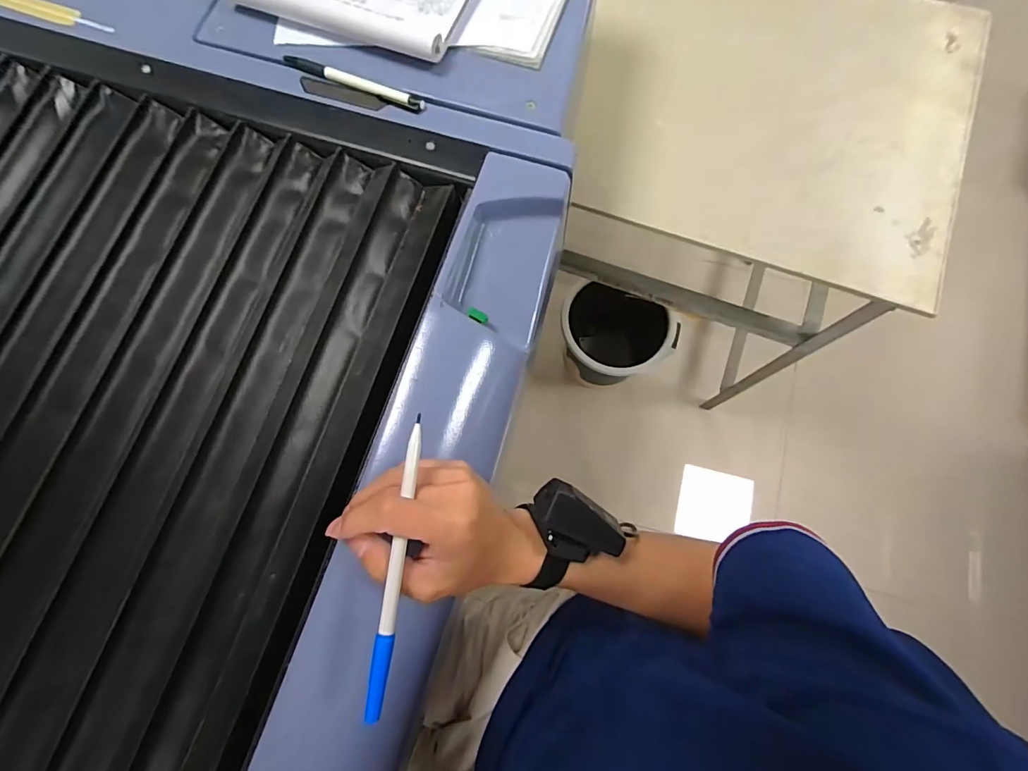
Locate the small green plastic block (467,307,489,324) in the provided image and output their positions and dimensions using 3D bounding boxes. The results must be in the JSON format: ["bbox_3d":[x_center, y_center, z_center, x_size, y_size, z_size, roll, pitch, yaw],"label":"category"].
[{"bbox_3d":[-0.030,-0.058,0.395,0.021,0.005,0.009,24,73,-34],"label":"small green plastic block"}]

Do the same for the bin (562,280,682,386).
[{"bbox_3d":[0.251,-0.134,1.209,0.259,0.264,0.272,0,76,0],"label":"bin"}]

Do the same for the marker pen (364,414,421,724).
[{"bbox_3d":[-0.071,0.107,0.289,0.010,0.006,0.175,6,79,2],"label":"marker pen"}]

